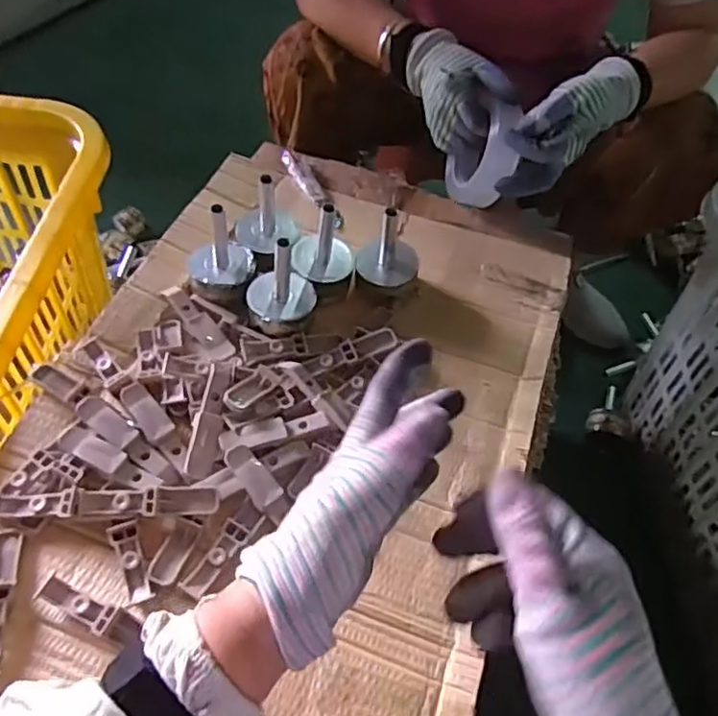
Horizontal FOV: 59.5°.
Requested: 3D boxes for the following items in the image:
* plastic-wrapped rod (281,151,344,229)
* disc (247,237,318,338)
[{"bbox_3d":[-0.052,-0.190,0.708,0.023,0.024,0.118,-28,61,-22],"label":"plastic-wrapped rod"},{"bbox_3d":[-0.069,-0.066,0.553,0.060,0.078,0.059,2,54,-3],"label":"disc"}]

